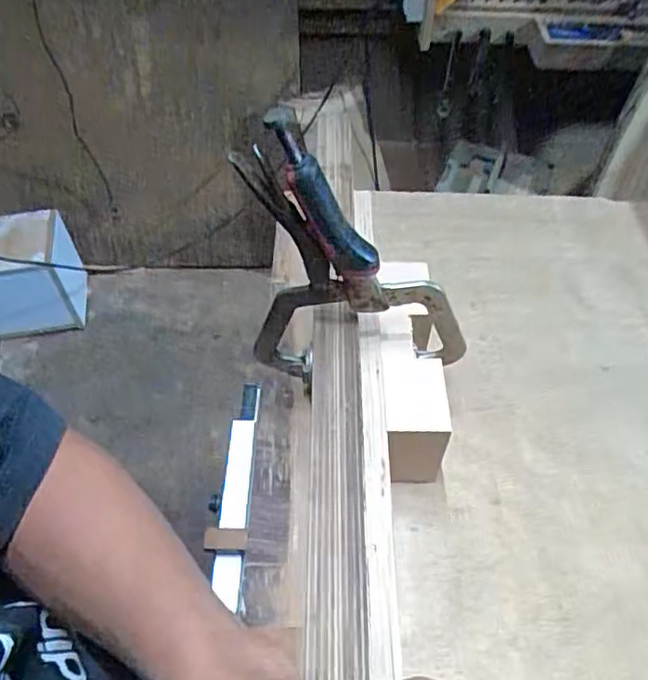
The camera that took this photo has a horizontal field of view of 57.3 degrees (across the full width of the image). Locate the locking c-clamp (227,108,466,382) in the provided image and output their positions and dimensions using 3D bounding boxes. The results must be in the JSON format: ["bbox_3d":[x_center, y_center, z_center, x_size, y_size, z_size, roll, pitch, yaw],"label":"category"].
[{"bbox_3d":[0.029,-0.049,0.426,0.168,0.215,0.026,1,53,0],"label":"locking c-clamp"}]

